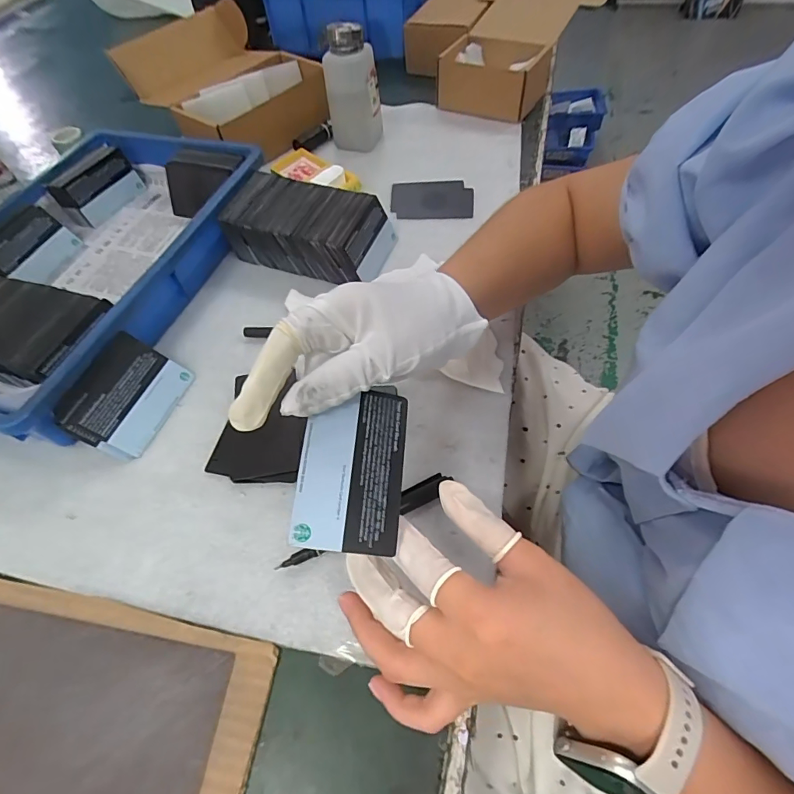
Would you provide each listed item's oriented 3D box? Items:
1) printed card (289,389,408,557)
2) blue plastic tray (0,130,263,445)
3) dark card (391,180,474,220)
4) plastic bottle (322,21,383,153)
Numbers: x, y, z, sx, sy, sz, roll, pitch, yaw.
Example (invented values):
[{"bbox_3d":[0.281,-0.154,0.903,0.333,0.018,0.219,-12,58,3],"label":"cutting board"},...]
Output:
[{"bbox_3d":[-0.022,0.035,0.229,0.052,0.004,0.082,12,66,-16],"label":"printed card"},{"bbox_3d":[-0.314,-0.136,0.452,0.243,0.072,0.359,14,58,13],"label":"blue plastic tray"},{"bbox_3d":[0.041,-0.231,0.521,0.094,0.006,0.071,-1,60,4],"label":"dark card"},{"bbox_3d":[-0.054,-0.374,0.546,0.064,0.137,0.054,-6,56,0],"label":"plastic bottle"}]

